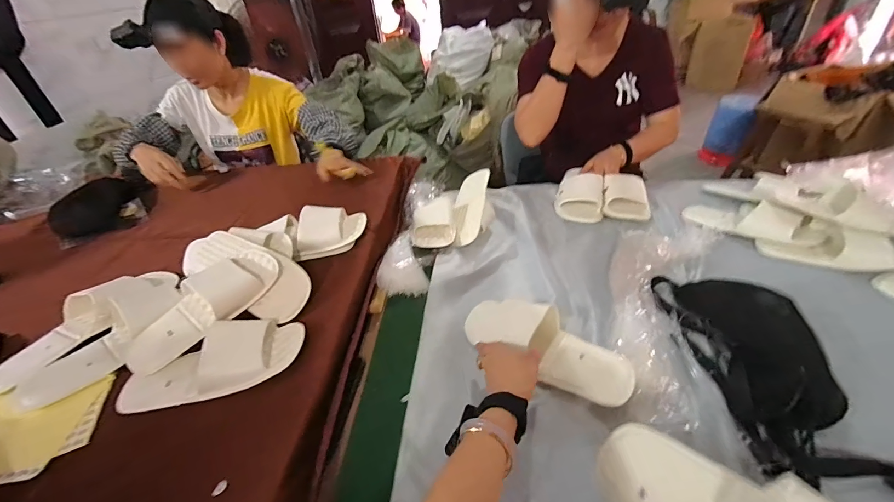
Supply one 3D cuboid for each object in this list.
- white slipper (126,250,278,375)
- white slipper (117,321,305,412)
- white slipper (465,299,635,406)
[{"bbox_3d":[-0.362,0.071,0.551,0.223,0.068,0.101,-42,48,-19],"label":"white slipper"},{"bbox_3d":[-0.312,0.139,0.491,0.225,0.054,0.098,-13,37,-8],"label":"white slipper"},{"bbox_3d":[0.156,0.141,0.594,0.258,0.063,0.098,26,47,22],"label":"white slipper"}]

